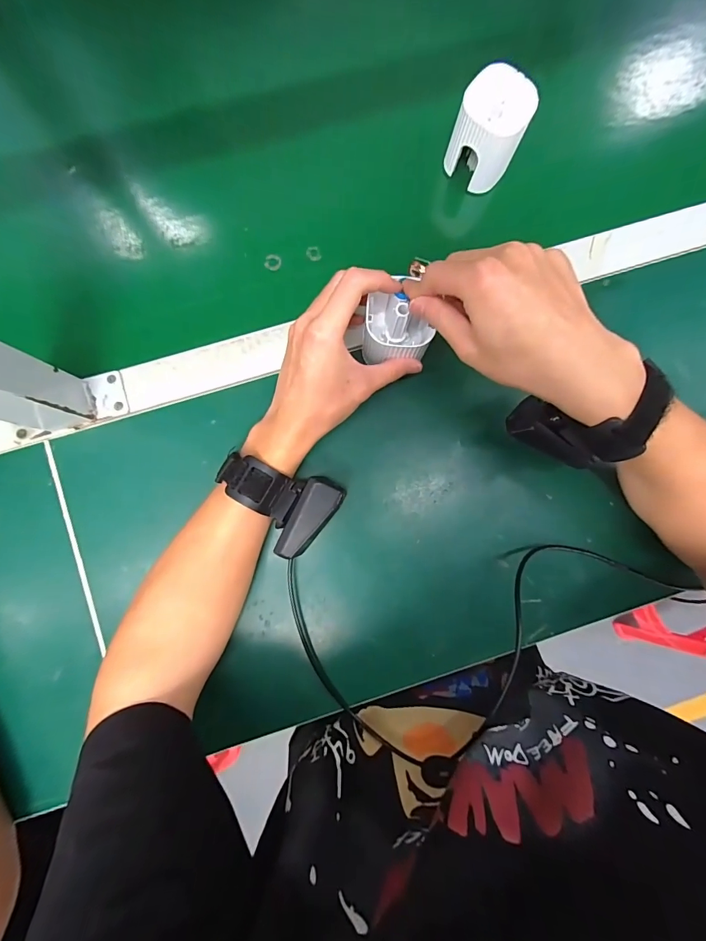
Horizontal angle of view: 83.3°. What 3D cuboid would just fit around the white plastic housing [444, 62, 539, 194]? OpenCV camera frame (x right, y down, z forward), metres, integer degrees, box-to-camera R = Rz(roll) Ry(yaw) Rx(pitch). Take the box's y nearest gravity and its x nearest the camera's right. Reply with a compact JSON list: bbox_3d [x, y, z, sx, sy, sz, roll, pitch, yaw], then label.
[{"bbox_3d":[0.116,-0.290,0.344,0.056,0.061,0.058,0,86,-3],"label":"white plastic housing"}]

